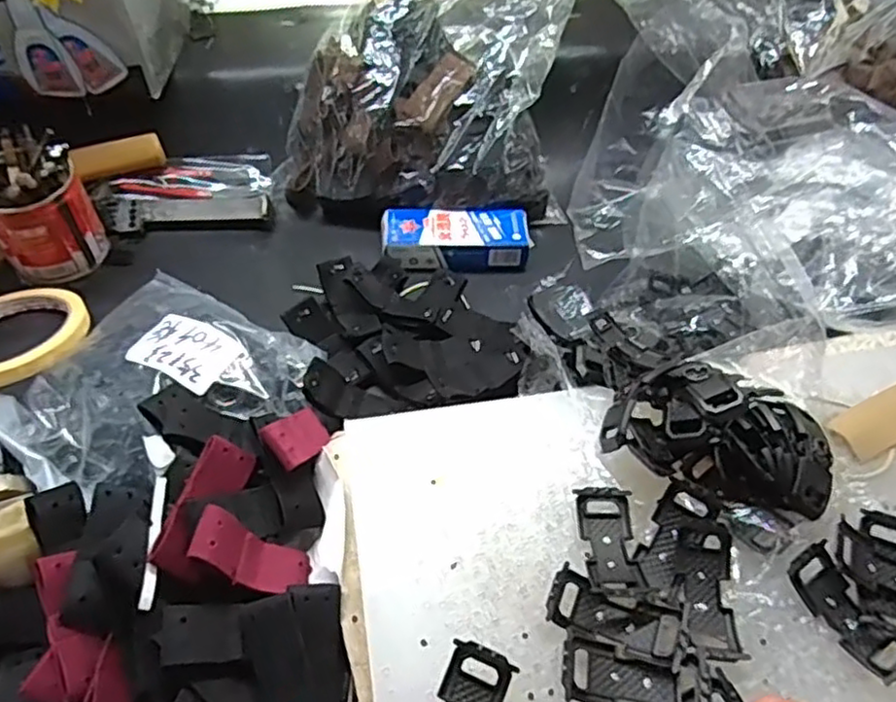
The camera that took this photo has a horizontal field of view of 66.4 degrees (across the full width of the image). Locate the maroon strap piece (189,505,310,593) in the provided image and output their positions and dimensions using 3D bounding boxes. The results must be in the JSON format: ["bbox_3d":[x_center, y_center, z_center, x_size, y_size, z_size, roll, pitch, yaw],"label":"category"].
[{"bbox_3d":[-0.092,0.096,0.322,0.014,0.063,0.027,-16,50,31],"label":"maroon strap piece"}]

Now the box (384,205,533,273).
[{"bbox_3d":[0.006,-0.084,0.505,0.105,0.021,0.047,1,52,-1],"label":"box"}]

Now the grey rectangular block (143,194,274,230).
[{"bbox_3d":[-0.181,-0.105,0.519,0.092,0.017,0.021,-4,57,-7],"label":"grey rectangular block"}]

